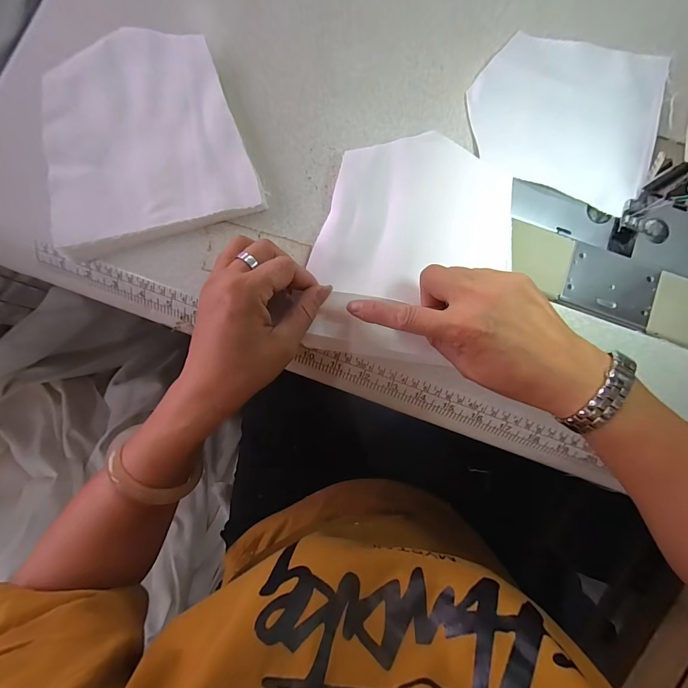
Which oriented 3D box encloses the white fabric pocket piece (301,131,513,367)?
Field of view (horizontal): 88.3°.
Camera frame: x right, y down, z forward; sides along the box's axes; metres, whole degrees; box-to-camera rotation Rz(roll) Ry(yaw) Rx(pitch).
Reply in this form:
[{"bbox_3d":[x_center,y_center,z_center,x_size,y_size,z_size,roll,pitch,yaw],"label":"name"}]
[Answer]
[{"bbox_3d":[0.058,-0.082,0.297,0.155,0.015,0.189,8,83,0],"label":"white fabric pocket piece"}]

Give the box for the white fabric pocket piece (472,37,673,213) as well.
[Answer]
[{"bbox_3d":[0.197,-0.206,0.314,0.162,0.009,0.145,19,84,1],"label":"white fabric pocket piece"}]

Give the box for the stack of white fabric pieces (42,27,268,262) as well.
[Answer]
[{"bbox_3d":[-0.174,-0.178,0.307,0.165,0.018,0.179,-17,84,-3],"label":"stack of white fabric pieces"}]

